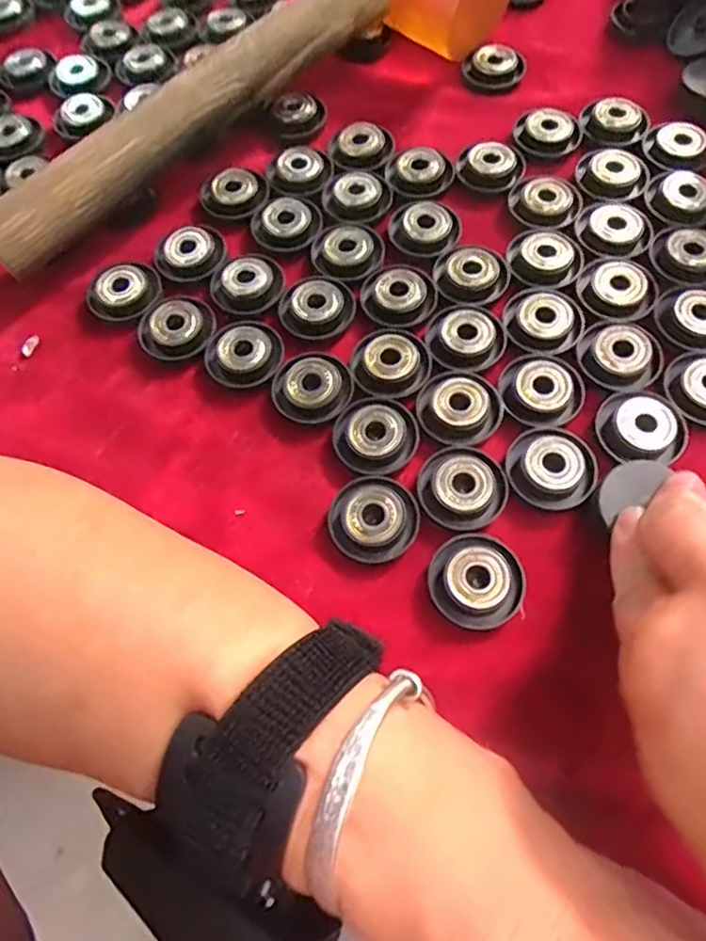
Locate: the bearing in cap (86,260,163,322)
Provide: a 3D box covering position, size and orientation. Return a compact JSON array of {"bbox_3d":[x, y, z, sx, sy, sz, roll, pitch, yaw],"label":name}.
[{"bbox_3d":[-0.104,-0.082,0.267,0.033,0.005,0.031,-1,67,2],"label":"bearing in cap"}]

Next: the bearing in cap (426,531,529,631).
[{"bbox_3d":[0.043,0.039,0.208,0.031,0.008,0.032,-1,67,2],"label":"bearing in cap"}]

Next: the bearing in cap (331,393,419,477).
[{"bbox_3d":[0.009,-0.015,0.232,0.032,0.006,0.033,-1,67,2],"label":"bearing in cap"}]

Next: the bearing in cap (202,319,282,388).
[{"bbox_3d":[-0.046,-0.051,0.249,0.032,0.006,0.030,-23,68,-7],"label":"bearing in cap"}]

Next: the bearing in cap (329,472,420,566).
[{"bbox_3d":[0.008,0.017,0.220,0.031,0.008,0.033,-1,67,2],"label":"bearing in cap"}]

